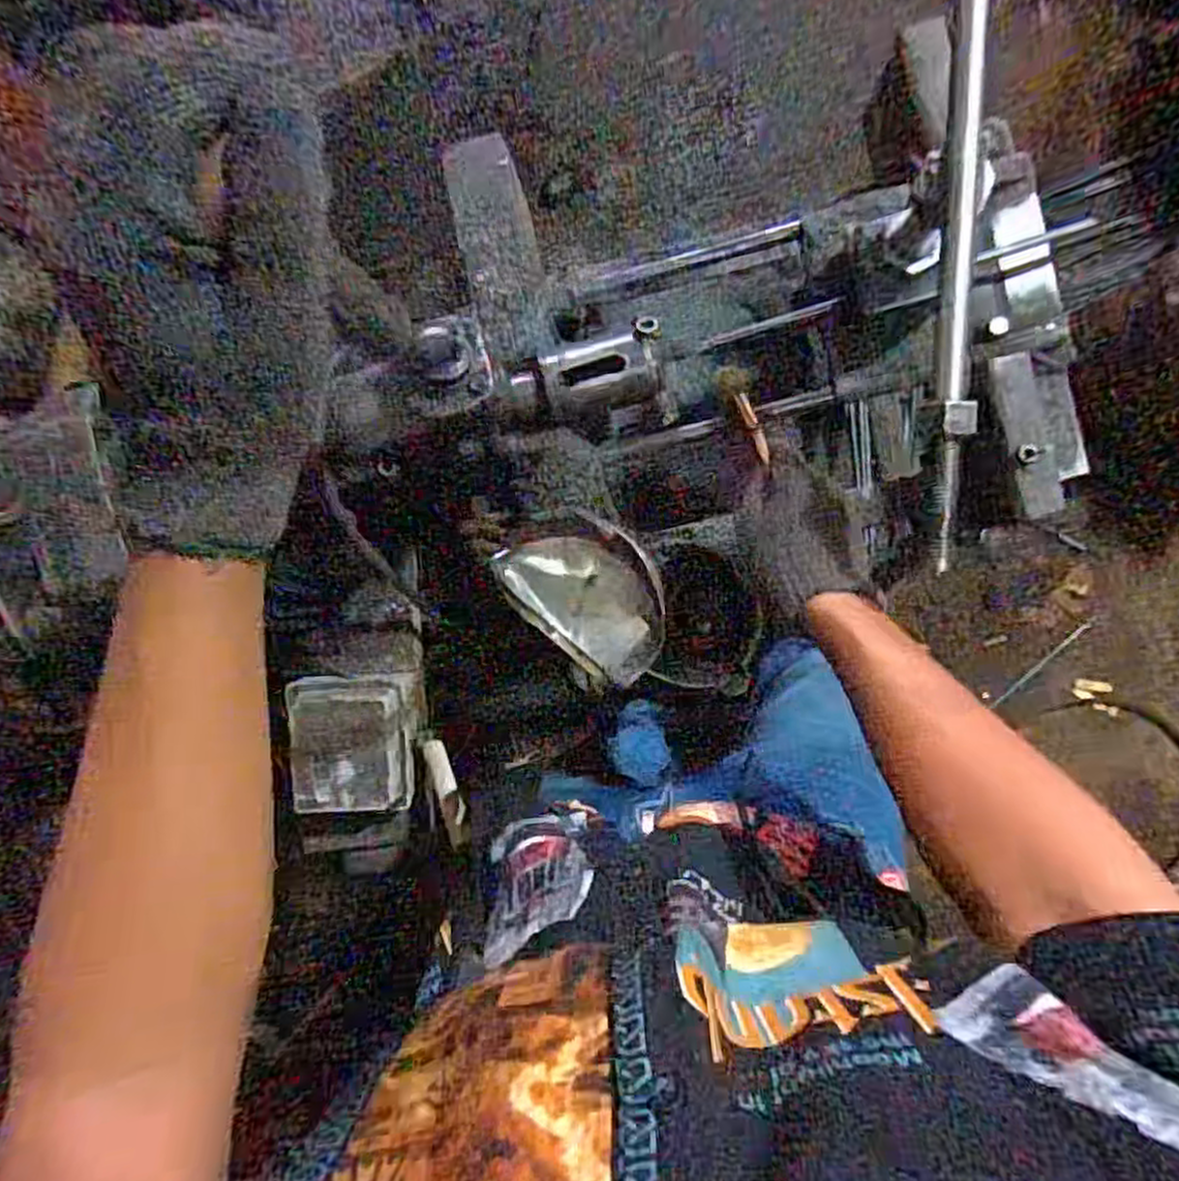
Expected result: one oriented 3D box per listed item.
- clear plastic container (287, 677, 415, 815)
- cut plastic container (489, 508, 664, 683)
[{"bbox_3d":[-0.218,0.142,0.688,0.101,0.032,0.122,-1,98,0],"label":"clear plastic container"},{"bbox_3d":[0.005,0.004,0.610,0.101,0.051,0.145,-44,96,5],"label":"cut plastic container"}]

